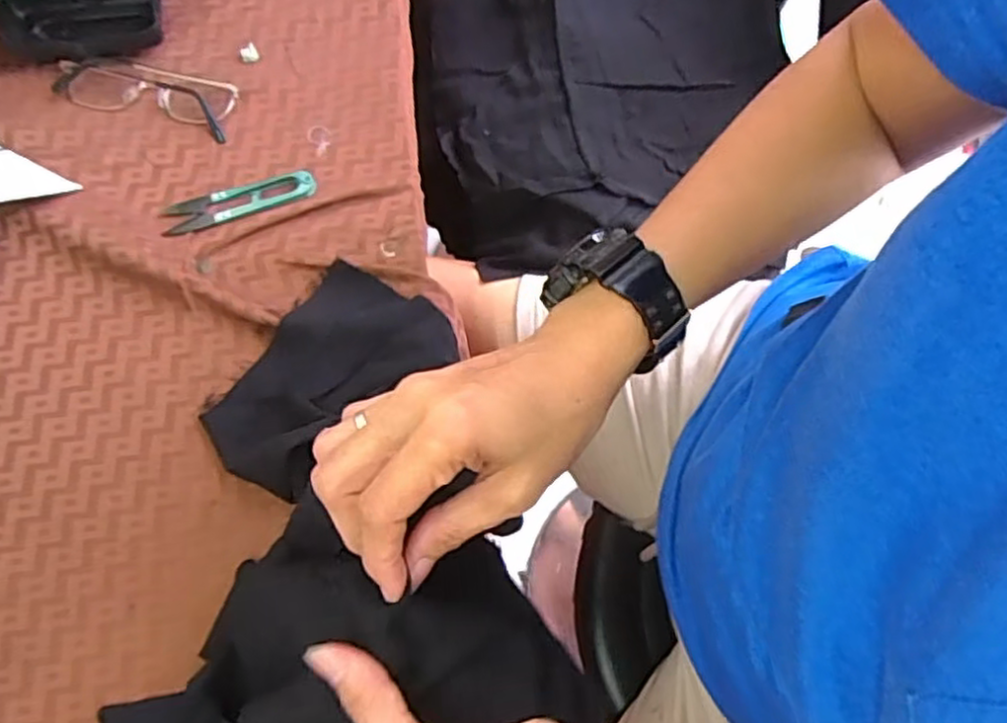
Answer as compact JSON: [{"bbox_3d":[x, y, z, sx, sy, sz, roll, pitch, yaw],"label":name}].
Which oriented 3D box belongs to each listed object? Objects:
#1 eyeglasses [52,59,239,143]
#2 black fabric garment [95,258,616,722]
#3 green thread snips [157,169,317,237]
[{"bbox_3d":[-0.252,-0.185,0.492,0.126,0.020,0.038,11,70,6],"label":"eyeglasses"},{"bbox_3d":[-0.120,0.086,0.353,0.229,0.098,0.294,-17,70,-4],"label":"black fabric garment"},{"bbox_3d":[-0.176,-0.107,0.469,0.101,0.007,0.026,-17,70,-4],"label":"green thread snips"}]

